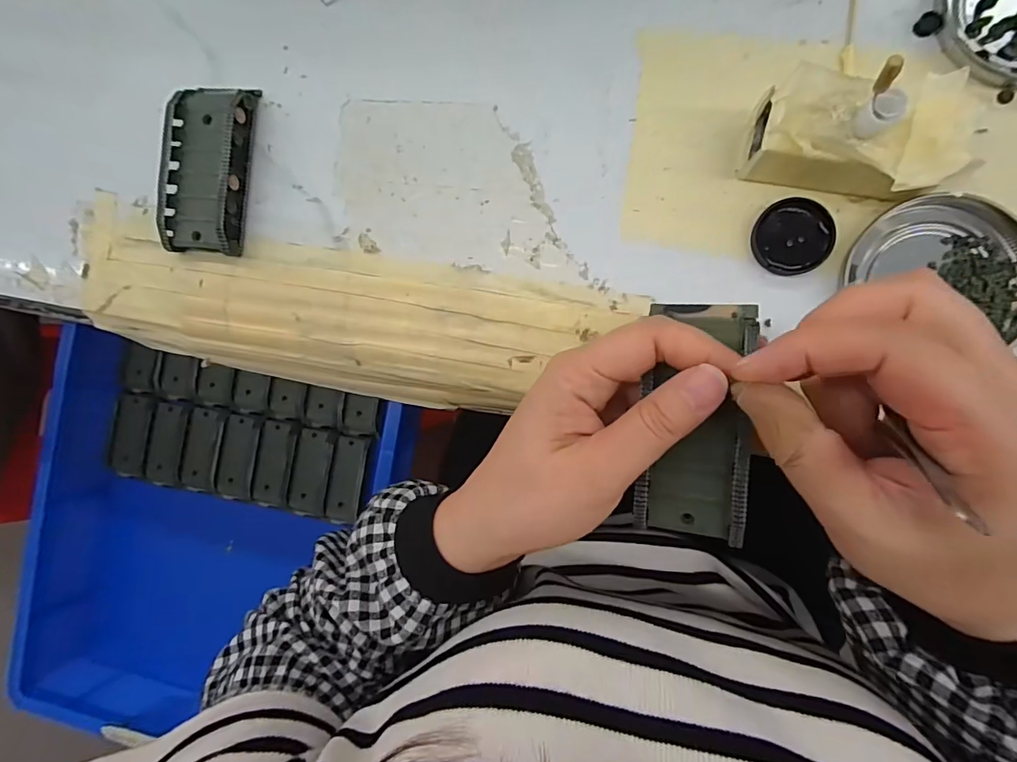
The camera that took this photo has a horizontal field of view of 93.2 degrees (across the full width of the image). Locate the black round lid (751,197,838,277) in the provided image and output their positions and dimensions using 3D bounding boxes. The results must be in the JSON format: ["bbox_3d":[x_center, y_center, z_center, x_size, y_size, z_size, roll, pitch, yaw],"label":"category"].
[{"bbox_3d":[0.138,-0.070,0.234,0.035,0.006,0.035,0,90,9],"label":"black round lid"}]

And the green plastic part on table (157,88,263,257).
[{"bbox_3d":[-0.172,-0.122,0.275,0.042,0.021,0.093,7,91,9],"label":"green plastic part on table"}]

